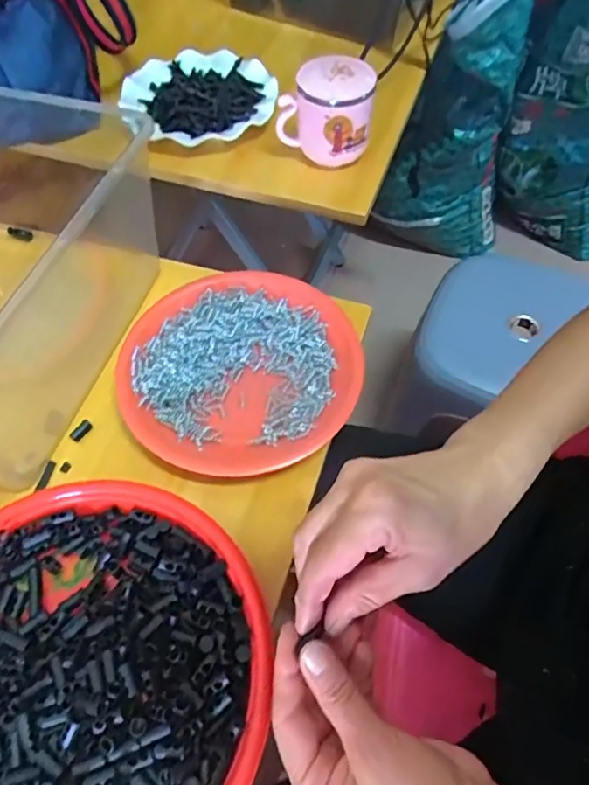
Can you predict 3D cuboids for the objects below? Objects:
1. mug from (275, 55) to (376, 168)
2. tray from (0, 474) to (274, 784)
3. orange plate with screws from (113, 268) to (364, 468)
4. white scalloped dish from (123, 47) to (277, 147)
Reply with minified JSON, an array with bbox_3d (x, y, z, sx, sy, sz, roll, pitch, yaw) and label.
[{"bbox_3d":[0.038,-0.304,0.576,0.092,0.078,0.071,29,63,17],"label":"mug"},{"bbox_3d":[-0.138,0.174,0.325,0.235,0.030,0.234,0,58,1],"label":"tray"},{"bbox_3d":[-0.045,-0.022,0.446,0.194,0.026,0.180,0,58,1],"label":"orange plate with screws"},{"bbox_3d":[-0.111,-0.363,0.650,0.166,0.028,0.180,0,58,1],"label":"white scalloped dish"}]

